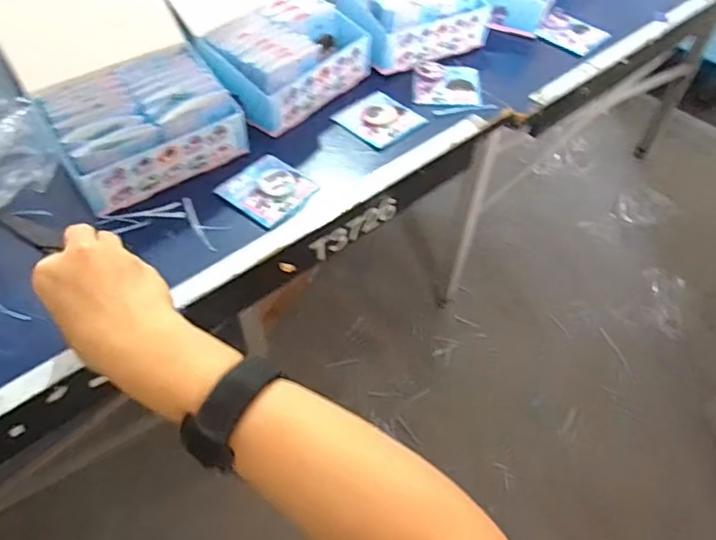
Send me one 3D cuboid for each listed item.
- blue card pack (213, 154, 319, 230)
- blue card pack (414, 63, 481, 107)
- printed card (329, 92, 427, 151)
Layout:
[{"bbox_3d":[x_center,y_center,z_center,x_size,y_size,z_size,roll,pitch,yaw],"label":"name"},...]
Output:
[{"bbox_3d":[-0.079,-0.075,0.498,0.070,0.009,0.067,32,58,21],"label":"blue card pack"},{"bbox_3d":[0.096,-0.200,0.602,0.072,0.006,0.069,4,52,1],"label":"blue card pack"},{"bbox_3d":[0.022,-0.153,0.568,0.069,0.005,0.073,-35,61,-26],"label":"printed card"}]

